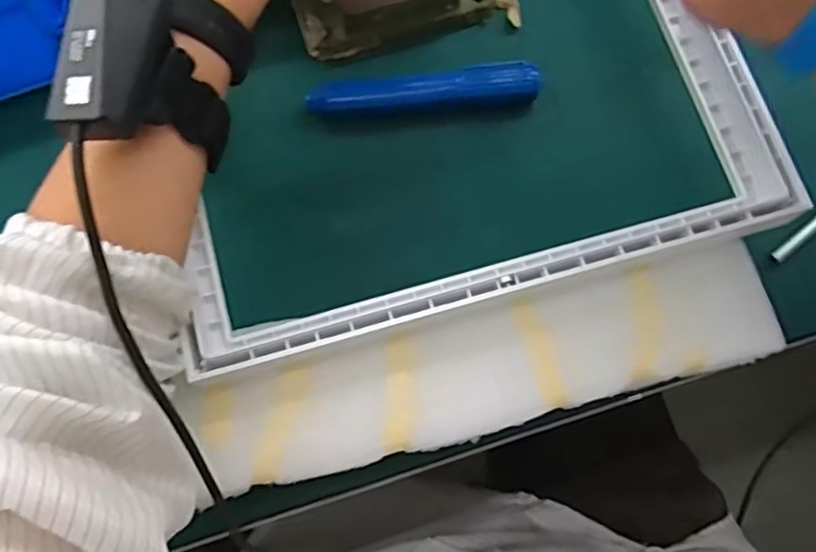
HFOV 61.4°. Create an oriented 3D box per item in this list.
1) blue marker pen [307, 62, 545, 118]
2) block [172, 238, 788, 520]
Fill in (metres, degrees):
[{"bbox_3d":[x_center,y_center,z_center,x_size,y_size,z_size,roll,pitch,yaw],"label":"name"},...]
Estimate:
[{"bbox_3d":[0.010,-0.118,0.435,0.142,0.018,0.027,-2,75,-1],"label":"blue marker pen"},{"bbox_3d":[0.042,0.047,0.358,0.305,0.021,0.061,-14,75,-4],"label":"block"}]

